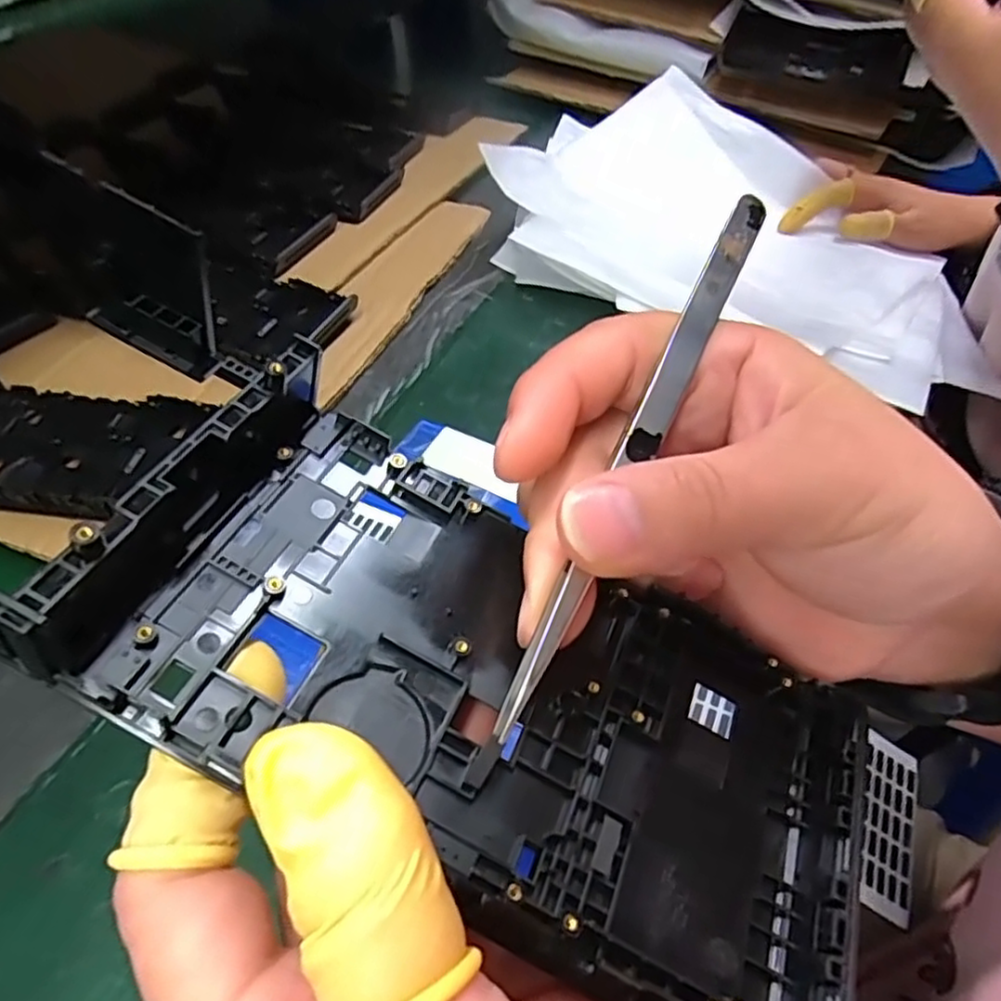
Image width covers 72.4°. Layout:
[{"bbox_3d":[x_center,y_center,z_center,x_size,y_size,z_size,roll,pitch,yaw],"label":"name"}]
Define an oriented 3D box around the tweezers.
[{"bbox_3d":[0.030,-0.015,0.138,0.006,0.006,0.129,22,70,19],"label":"tweezers"}]

